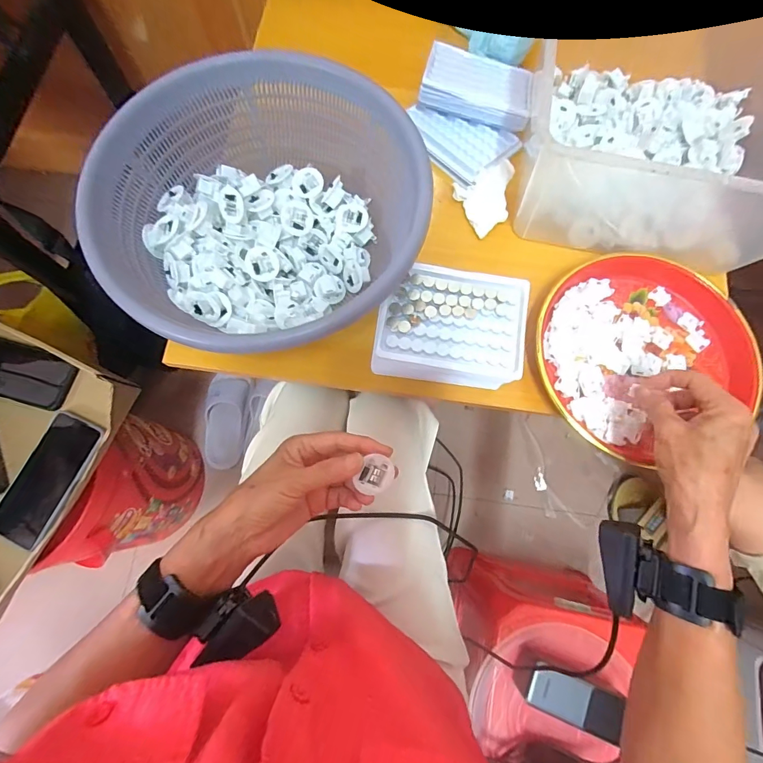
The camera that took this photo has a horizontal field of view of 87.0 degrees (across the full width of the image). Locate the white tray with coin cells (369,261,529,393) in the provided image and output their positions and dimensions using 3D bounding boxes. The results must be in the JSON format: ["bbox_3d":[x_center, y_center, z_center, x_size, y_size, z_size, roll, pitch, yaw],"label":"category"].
[{"bbox_3d":[0.063,-0.047,0.394,0.138,0.064,0.108,11,76,2],"label":"white tray with coin cells"}]

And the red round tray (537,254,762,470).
[{"bbox_3d":[0.270,-0.041,0.415,0.216,0.028,0.192,-28,78,-8],"label":"red round tray"}]

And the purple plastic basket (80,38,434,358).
[{"bbox_3d":[-0.103,-0.151,0.383,0.275,0.106,0.262,0,76,-1],"label":"purple plastic basket"}]

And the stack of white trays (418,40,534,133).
[{"bbox_3d":[0.115,-0.349,0.473,0.129,0.026,0.096,19,76,4],"label":"stack of white trays"}]

